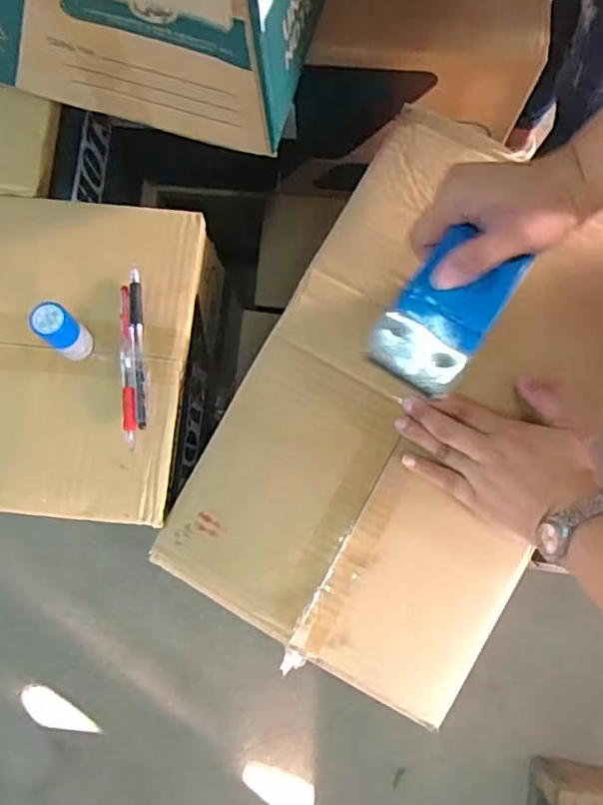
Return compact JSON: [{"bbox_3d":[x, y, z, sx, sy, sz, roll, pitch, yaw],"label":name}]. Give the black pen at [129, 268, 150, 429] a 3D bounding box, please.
[{"bbox_3d":[-0.133,-0.044,0.515,0.011,0.010,0.129,-6,81,1],"label":"black pen"}]

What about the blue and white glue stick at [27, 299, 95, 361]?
[{"bbox_3d":[-0.185,-0.055,0.490,0.028,0.061,0.027,0,82,2],"label":"blue and white glue stick"}]

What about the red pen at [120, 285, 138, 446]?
[{"bbox_3d":[-0.141,-0.031,0.513,0.011,0.008,0.128,-5,81,1],"label":"red pen"}]

